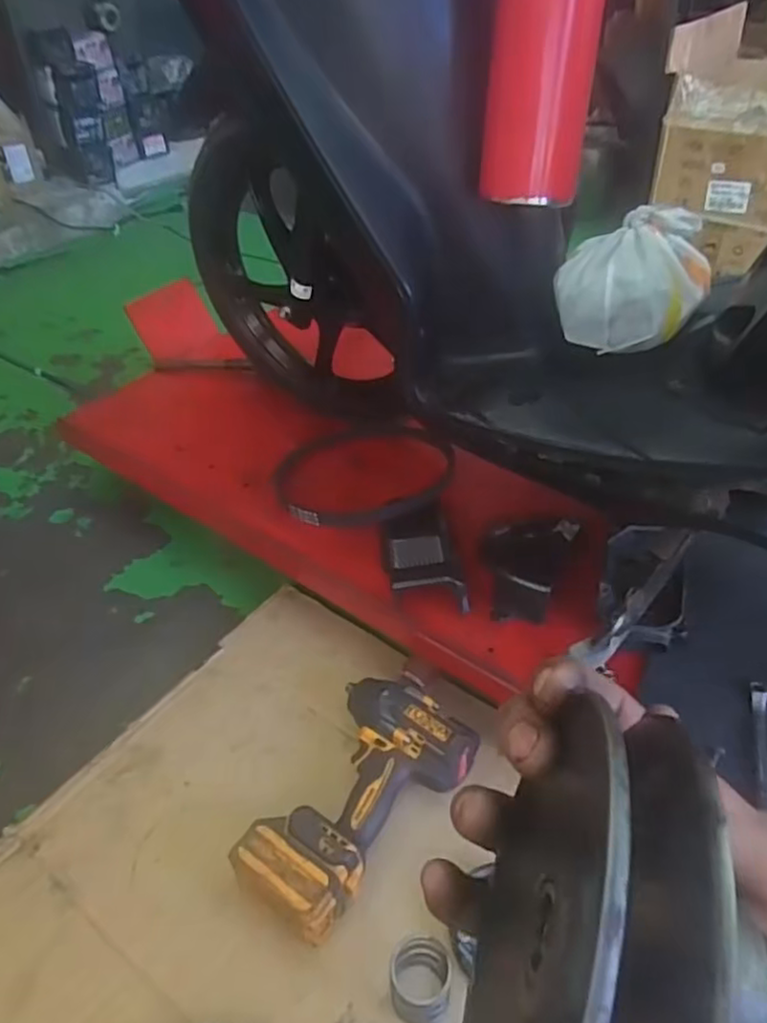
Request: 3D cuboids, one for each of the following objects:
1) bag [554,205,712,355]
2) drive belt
[{"bbox_3d":[0.260,-0.240,0.712,0.143,0.099,0.147,16,44,19],"label":"bag"},{"bbox_3d":[-0.026,-0.058,0.983,0.255,0.022,0.236,-8,39,6],"label":"drive belt"}]

